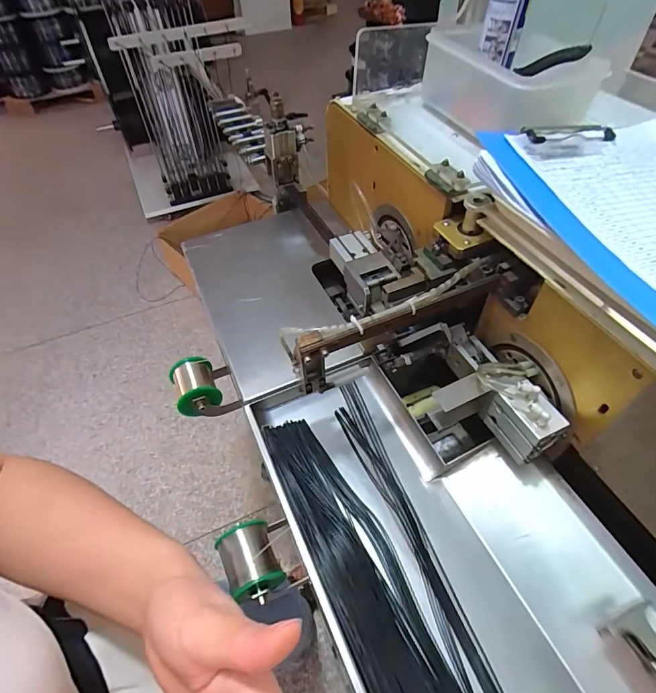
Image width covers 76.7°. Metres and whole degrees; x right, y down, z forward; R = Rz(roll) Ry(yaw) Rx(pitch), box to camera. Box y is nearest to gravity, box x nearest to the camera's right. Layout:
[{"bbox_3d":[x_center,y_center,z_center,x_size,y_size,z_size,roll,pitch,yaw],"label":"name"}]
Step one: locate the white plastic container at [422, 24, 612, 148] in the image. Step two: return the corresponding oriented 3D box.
[{"bbox_3d":[0.235,-0.353,0.556,0.152,0.080,0.187,-15,52,-10],"label":"white plastic container"}]

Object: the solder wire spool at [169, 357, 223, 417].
[{"bbox_3d":[-0.215,0.064,0.672,0.067,0.058,0.079,-20,53,-14],"label":"solder wire spool"}]

